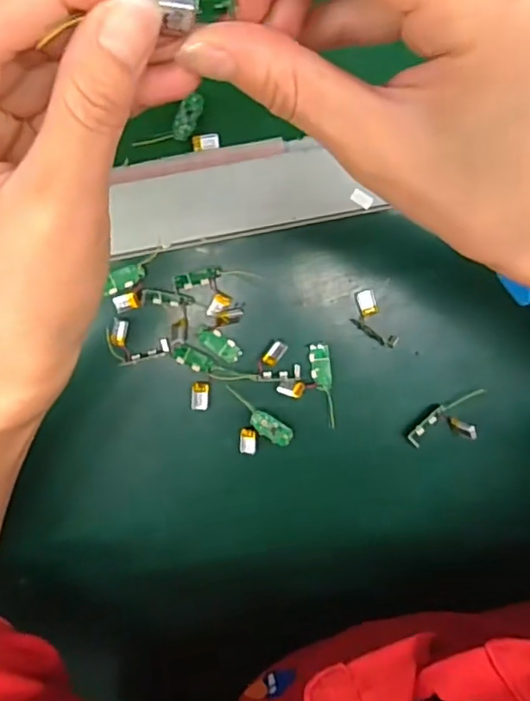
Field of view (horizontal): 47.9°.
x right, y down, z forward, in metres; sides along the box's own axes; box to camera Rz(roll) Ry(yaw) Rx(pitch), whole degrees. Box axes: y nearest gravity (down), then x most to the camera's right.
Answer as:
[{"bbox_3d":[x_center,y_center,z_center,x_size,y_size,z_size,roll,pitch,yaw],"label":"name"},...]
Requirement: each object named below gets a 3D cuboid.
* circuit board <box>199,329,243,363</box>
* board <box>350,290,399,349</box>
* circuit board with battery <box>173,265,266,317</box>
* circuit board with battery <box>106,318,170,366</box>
[{"bbox_3d":[-0.026,-0.003,0.350,0.026,0.004,0.012,36,95,-8],"label":"circuit board"},{"bbox_3d":[0.063,-0.017,0.354,0.019,0.004,0.038,-31,99,1],"label":"board"},{"bbox_3d":[-0.026,-0.036,0.348,0.049,0.008,0.026,-14,99,-1],"label":"circuit board with battery"},{"bbox_3d":[-0.075,-0.002,0.342,0.035,0.014,0.022,26,96,-7],"label":"circuit board with battery"}]

